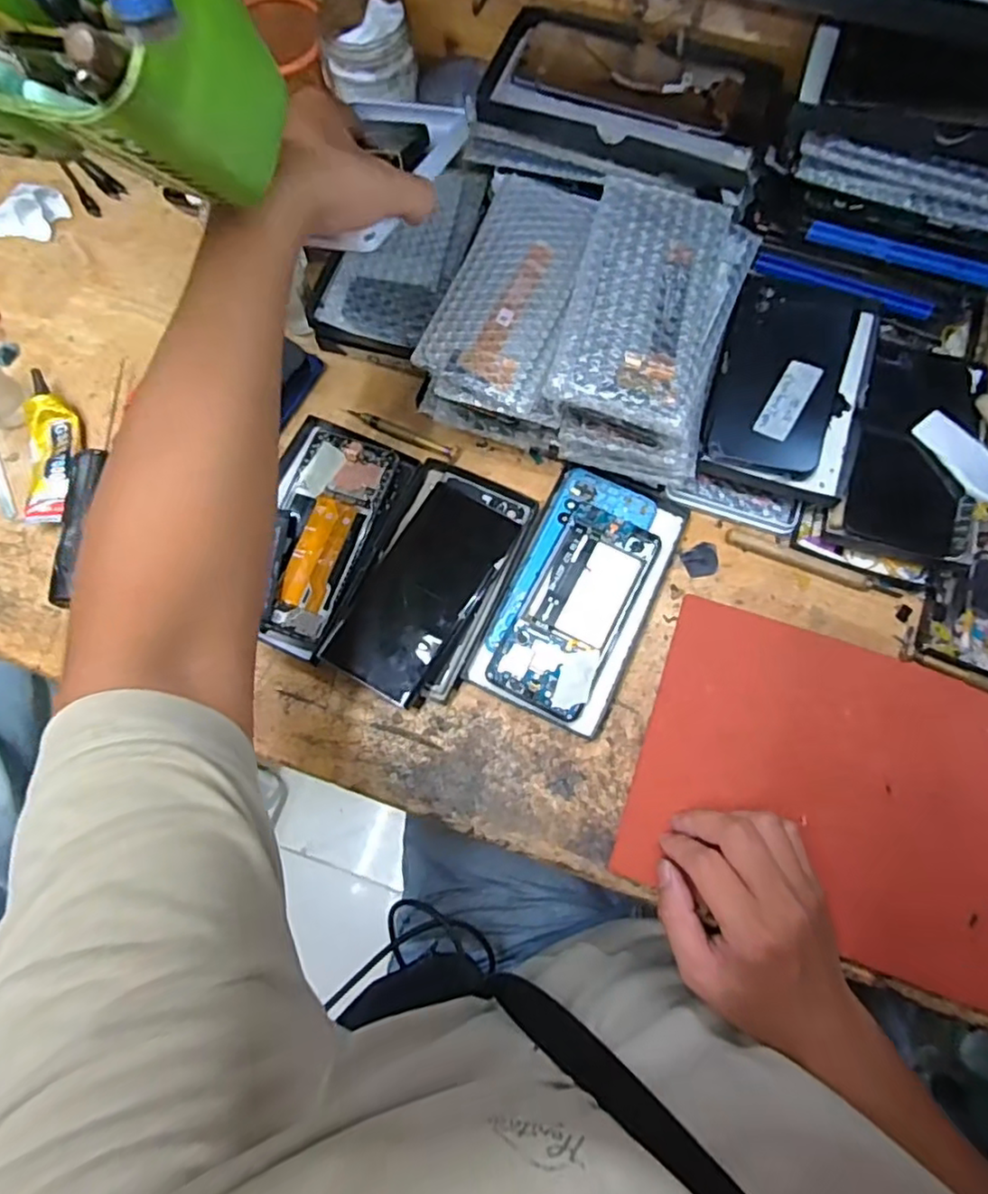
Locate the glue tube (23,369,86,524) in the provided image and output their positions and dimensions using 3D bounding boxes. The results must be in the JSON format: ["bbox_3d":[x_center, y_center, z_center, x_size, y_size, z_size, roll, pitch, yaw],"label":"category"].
[{"bbox_3d":[-0.359,-0.120,0.525,0.040,0.015,0.126,-6,74,0],"label":"glue tube"}]

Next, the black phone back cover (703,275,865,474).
[{"bbox_3d":[0.218,-0.170,0.494,0.089,0.013,0.162,16,77,14],"label":"black phone back cover"}]

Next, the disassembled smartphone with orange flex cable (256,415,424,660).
[{"bbox_3d":[-0.136,-0.048,0.497,0.096,0.011,0.177,21,75,7],"label":"disassembled smartphone with orange flex cable"}]

